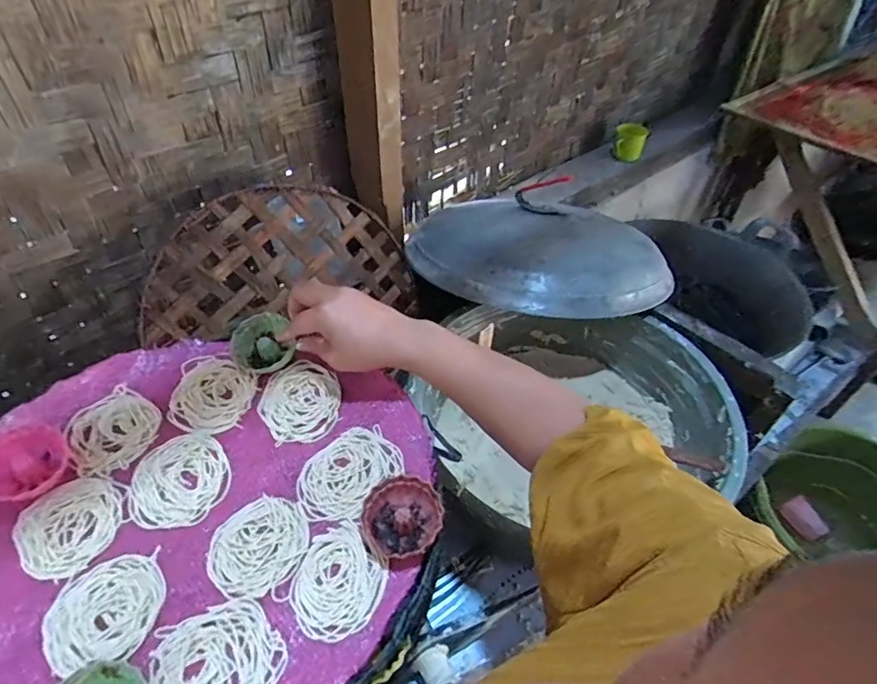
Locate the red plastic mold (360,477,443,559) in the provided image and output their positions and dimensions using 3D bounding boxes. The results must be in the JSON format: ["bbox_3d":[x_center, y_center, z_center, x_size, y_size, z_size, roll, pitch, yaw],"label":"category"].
[{"bbox_3d":[-0.028,0.134,0.385,0.061,0.025,0.058,1,46,-1],"label":"red plastic mold"}]

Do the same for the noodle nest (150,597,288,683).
[{"bbox_3d":[-0.146,0.212,0.327,0.079,0.004,0.079,36,55,28],"label":"noodle nest"}]

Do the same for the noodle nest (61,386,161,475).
[{"bbox_3d":[-0.286,0.076,0.441,0.077,0.006,0.072,33,54,26],"label":"noodle nest"}]

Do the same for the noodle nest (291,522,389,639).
[{"bbox_3d":[-0.074,0.173,0.364,0.064,0.004,0.070,1,46,-1],"label":"noodle nest"}]

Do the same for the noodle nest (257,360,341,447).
[{"bbox_3d":[-0.130,0.054,0.469,0.072,0.007,0.084,-2,46,-4],"label":"noodle nest"}]

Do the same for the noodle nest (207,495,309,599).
[{"bbox_3d":[-0.135,0.154,0.380,0.071,0.004,0.066,-29,53,-26],"label":"noodle nest"}]

